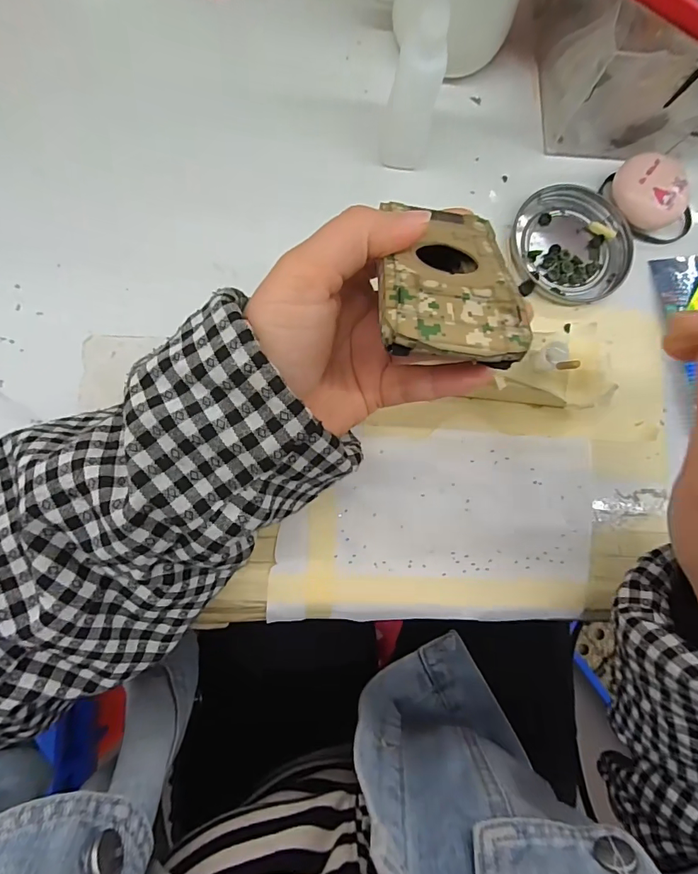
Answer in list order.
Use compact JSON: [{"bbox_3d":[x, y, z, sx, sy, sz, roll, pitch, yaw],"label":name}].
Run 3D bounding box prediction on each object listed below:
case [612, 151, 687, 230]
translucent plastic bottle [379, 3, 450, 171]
[{"bbox_3d":[0.194,-0.159,0.291,0.037,0.024,0.048,-38,87,-9],"label":"case"},{"bbox_3d":[0.037,-0.188,0.255,0.028,0.082,0.030,17,81,-3],"label":"translucent plastic bottle"}]

